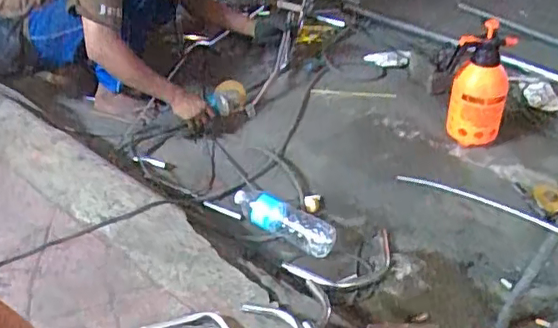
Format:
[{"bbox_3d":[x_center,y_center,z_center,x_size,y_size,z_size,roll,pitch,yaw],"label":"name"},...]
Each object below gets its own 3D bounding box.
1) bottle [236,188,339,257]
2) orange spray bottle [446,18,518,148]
[{"bbox_3d":[0.003,0.128,1.369,0.277,0.069,0.080,22,40,28],"label":"bottle"},{"bbox_3d":[0.532,-0.217,1.539,0.156,0.299,0.165,14,37,19],"label":"orange spray bottle"}]

